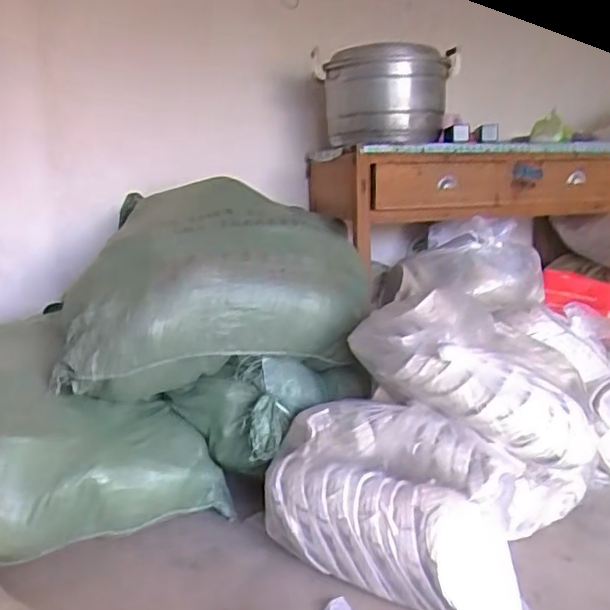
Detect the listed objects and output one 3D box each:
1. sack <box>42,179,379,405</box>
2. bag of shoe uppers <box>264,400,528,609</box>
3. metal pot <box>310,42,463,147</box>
[{"bbox_3d":[-0.252,-0.054,1.507,0.682,0.416,0.524,-5,12,-17],"label":"sack"},{"bbox_3d":[0.151,0.360,1.081,0.487,0.302,0.198,5,13,29],"label":"bag of shoe uppers"},{"bbox_3d":[0.225,-0.570,1.677,0.426,0.248,0.361,1,12,13],"label":"metal pot"}]

